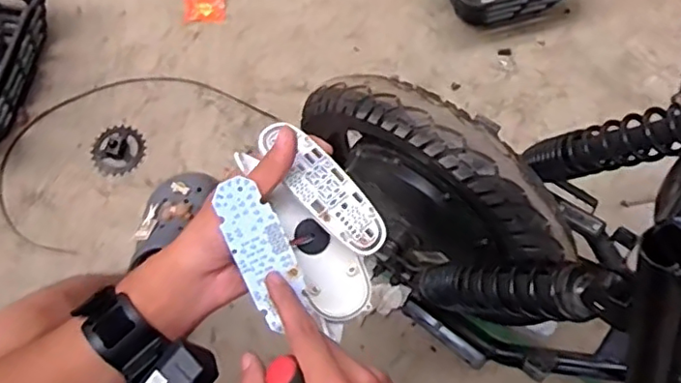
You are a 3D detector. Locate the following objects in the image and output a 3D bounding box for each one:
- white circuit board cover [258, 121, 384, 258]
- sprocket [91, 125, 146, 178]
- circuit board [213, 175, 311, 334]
[{"bbox_3d":[-0.012,-0.004,0.422,0.041,0.004,0.115,-39,83,-29],"label":"white circuit board cover"},{"bbox_3d":[-0.365,-0.067,0.966,0.083,0.017,0.089,0,74,-1],"label":"sprocket"},{"bbox_3d":[-0.053,0.039,0.396,0.036,0.004,0.100,-24,99,-8],"label":"circuit board"}]

